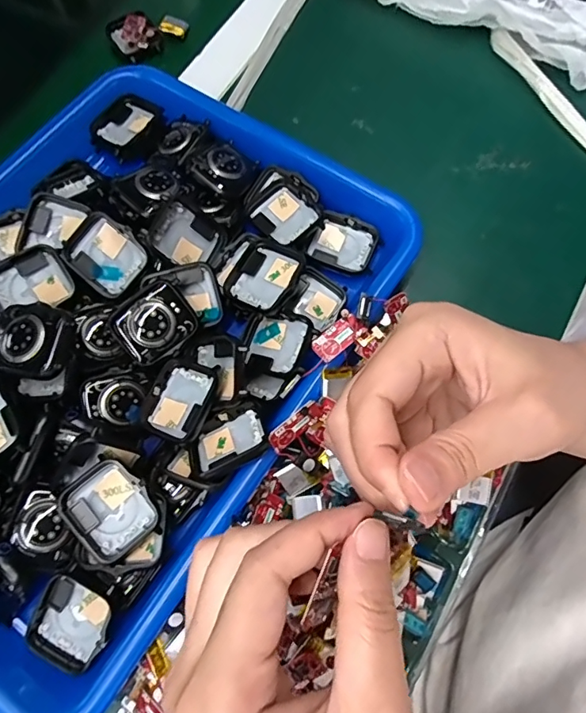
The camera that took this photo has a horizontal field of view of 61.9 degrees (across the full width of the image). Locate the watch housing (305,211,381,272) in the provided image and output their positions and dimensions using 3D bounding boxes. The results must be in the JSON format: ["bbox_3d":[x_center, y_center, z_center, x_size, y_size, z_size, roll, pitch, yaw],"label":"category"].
[{"bbox_3d":[0.032,-0.069,0.304,0.039,0.009,0.037,24,73,10],"label":"watch housing"}]

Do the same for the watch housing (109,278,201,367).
[{"bbox_3d":[-0.074,-0.018,0.262,0.040,0.009,0.035,-39,94,-6],"label":"watch housing"}]

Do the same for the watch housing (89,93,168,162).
[{"bbox_3d":[-0.110,-0.155,0.330,0.049,0.009,0.047,37,76,14],"label":"watch housing"}]

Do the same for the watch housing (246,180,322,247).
[{"bbox_3d":[-0.007,-0.088,0.303,0.033,0.011,0.040,-41,74,-12],"label":"watch housing"}]

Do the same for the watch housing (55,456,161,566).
[{"bbox_3d":[-0.088,0.073,0.237,0.035,0.014,0.042,-42,74,-12],"label":"watch housing"}]

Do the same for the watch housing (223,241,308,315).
[{"bbox_3d":[-0.015,-0.044,0.280,0.038,0.018,0.041,30,74,12],"label":"watch housing"}]

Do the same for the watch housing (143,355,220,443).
[{"bbox_3d":[-0.060,0.022,0.256,0.033,0.009,0.041,21,73,9],"label":"watch housing"}]

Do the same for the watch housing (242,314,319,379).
[{"bbox_3d":[-0.008,-0.006,0.269,0.041,0.006,0.033,16,75,39],"label":"watch housing"}]

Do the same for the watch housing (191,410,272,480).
[{"bbox_3d":[-0.032,0.044,0.247,0.036,0.008,0.033,-30,33,-2],"label":"watch housing"}]

